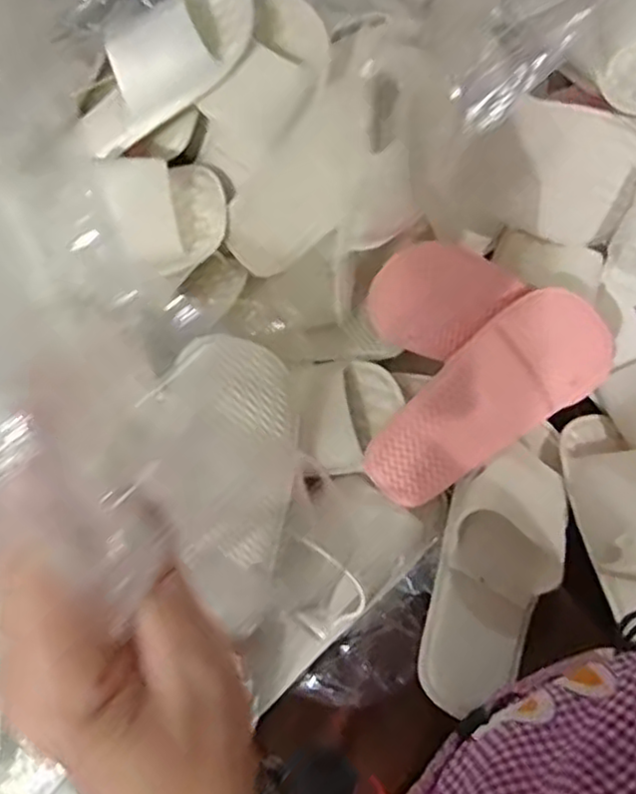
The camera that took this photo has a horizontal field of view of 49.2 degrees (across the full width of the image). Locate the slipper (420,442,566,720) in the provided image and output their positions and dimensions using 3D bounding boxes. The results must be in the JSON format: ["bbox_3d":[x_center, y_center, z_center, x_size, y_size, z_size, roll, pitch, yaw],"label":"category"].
[{"bbox_3d":[0.151,0.150,0.579,0.095,0.053,0.214,14,66,7],"label":"slipper"}]

